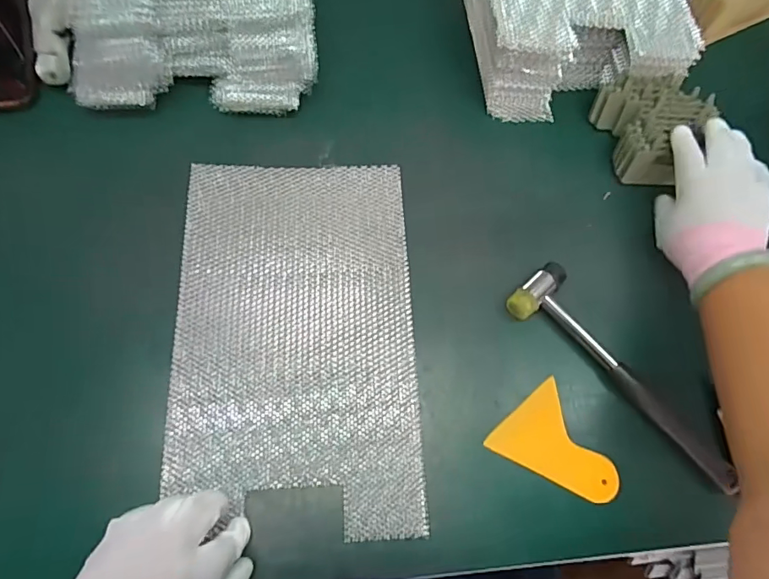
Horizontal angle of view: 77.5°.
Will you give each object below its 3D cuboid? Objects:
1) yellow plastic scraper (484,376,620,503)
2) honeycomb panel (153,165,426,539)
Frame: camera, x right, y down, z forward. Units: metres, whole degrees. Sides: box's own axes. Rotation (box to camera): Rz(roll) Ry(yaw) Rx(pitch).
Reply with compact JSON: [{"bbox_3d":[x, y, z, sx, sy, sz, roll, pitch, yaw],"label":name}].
[{"bbox_3d":[0.146,0.139,0.402,0.076,0.004,0.098,-37,78,-17],"label":"yellow plastic scraper"},{"bbox_3d":[-0.077,0.033,0.417,0.200,0.011,0.324,-2,71,-3],"label":"honeycomb panel"}]

